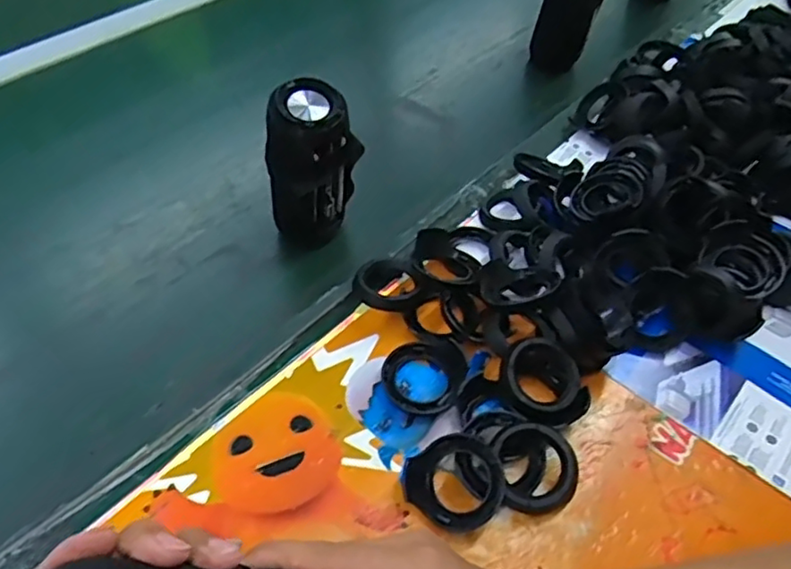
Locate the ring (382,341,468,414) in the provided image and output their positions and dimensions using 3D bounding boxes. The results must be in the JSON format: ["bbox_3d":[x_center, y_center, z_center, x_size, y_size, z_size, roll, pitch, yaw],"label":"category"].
[{"bbox_3d":[0.023,0.067,0.495,0.061,0.022,0.060,2,50,-3],"label":"ring"}]

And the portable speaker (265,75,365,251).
[{"bbox_3d":[-0.071,-0.098,0.559,0.052,0.149,0.067,39,57,25],"label":"portable speaker"}]

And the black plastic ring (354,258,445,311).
[{"bbox_3d":[-0.003,0.000,0.519,0.053,0.014,0.060,-35,58,-29],"label":"black plastic ring"}]

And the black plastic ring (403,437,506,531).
[{"bbox_3d":[0.041,0.134,0.435,0.062,0.015,0.060,-38,72,-8],"label":"black plastic ring"}]

